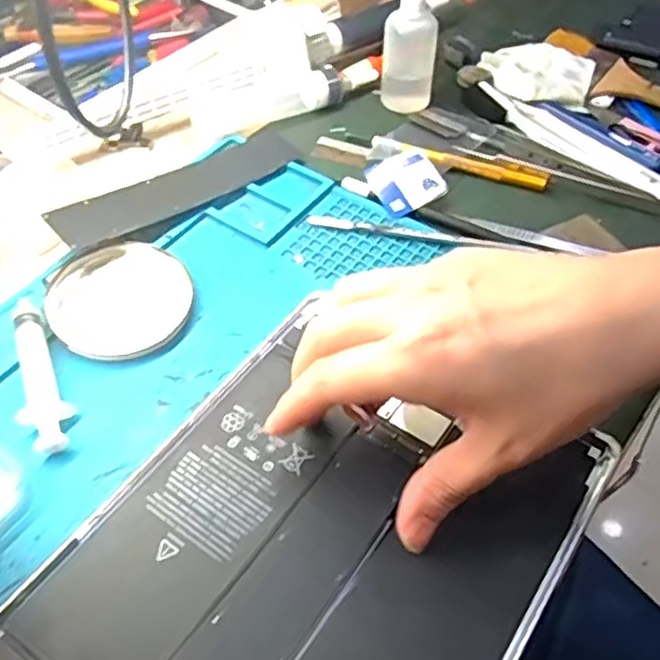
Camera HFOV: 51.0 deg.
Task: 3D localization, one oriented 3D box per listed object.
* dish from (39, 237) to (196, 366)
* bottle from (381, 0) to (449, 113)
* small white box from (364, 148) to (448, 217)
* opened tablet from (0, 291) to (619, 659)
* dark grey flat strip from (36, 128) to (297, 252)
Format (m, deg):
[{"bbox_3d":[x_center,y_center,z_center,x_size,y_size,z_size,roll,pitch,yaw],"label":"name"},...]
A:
[{"bbox_3d":[-0.113,-0.018,0.370,0.073,0.009,0.076,0,51,0],"label":"dish"},{"bbox_3d":[0.054,-0.191,0.464,0.028,0.074,0.028,37,60,26],"label":"bottle"},{"bbox_3d":[0.048,-0.094,0.434,0.042,0.010,0.046,-29,61,-7],"label":"small white box"},{"bbox_3d":[-0.014,0.099,0.278,0.170,0.010,0.227,29,57,21],"label":"opened tablet"},{"bbox_3d":[-0.089,-0.087,0.424,0.163,0.009,0.036,-34,74,-31],"label":"dark grey flat strip"}]

